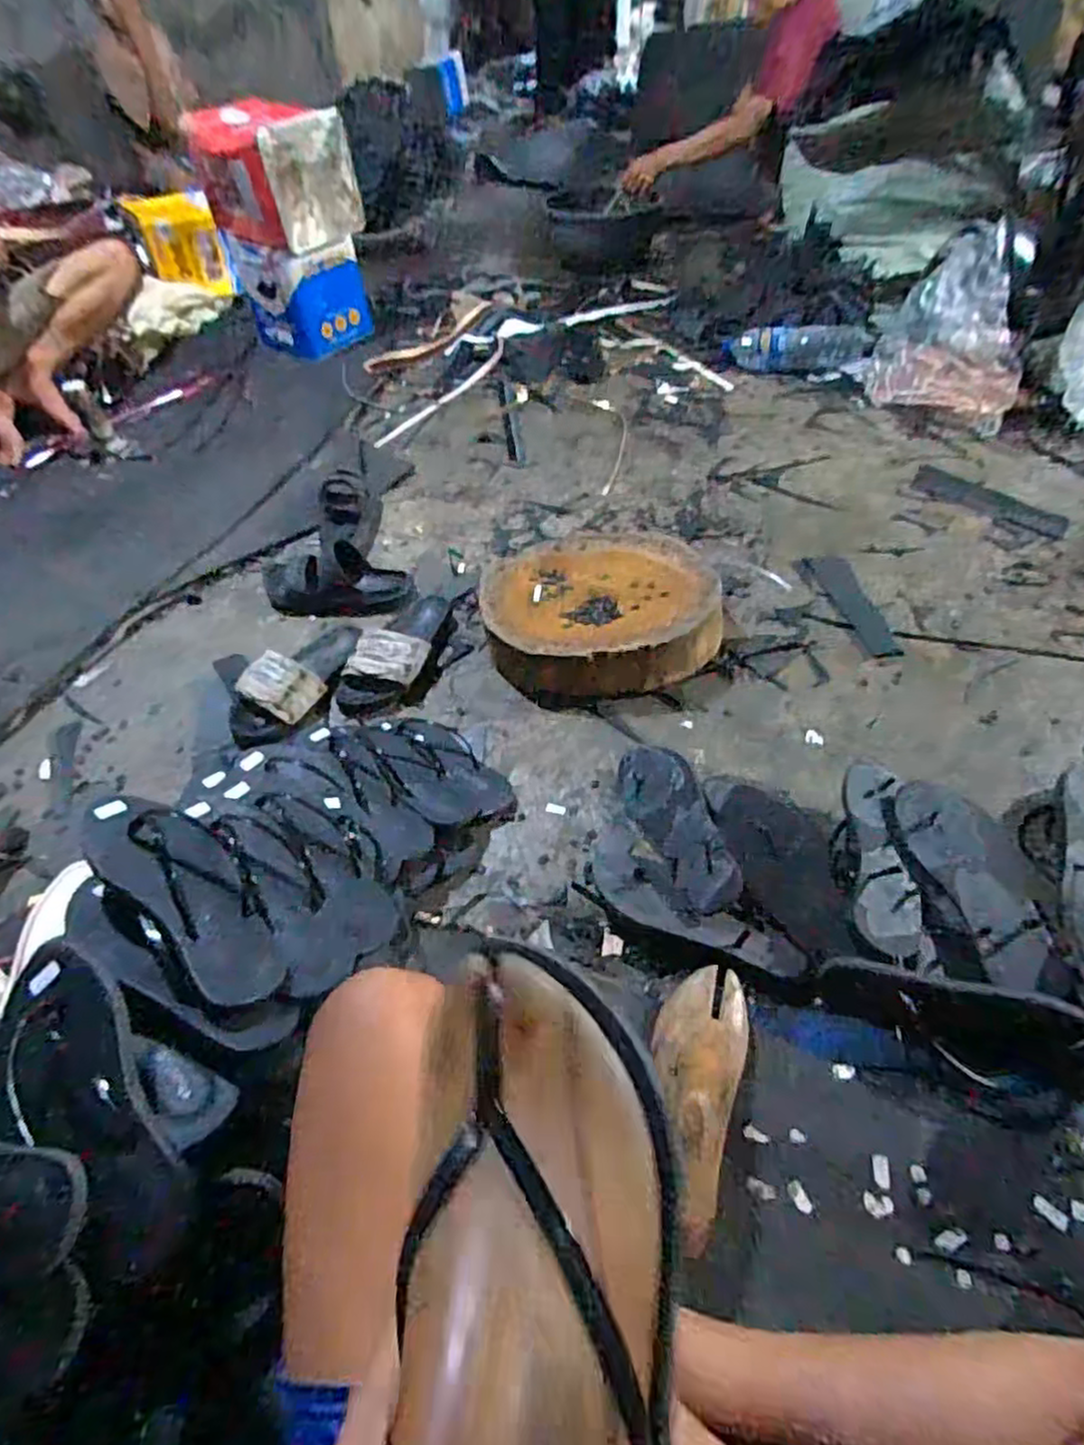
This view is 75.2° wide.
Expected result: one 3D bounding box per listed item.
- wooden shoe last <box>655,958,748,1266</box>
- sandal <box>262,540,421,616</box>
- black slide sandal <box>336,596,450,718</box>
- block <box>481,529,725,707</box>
[{"bbox_3d":[0.140,0.320,0.625,0.084,0.076,0.244,8,37,10],"label":"wooden shoe last"},{"bbox_3d":[-0.365,-0.242,1.220,0.291,0.080,0.105,7,50,10],"label":"sandal"},{"bbox_3d":[-0.227,-0.121,1.110,0.120,0.079,0.272,7,50,10],"label":"black slide sandal"},{"bbox_3d":[0.088,-0.181,1.103,0.347,0.085,0.336,-2,49,2],"label":"block"}]

